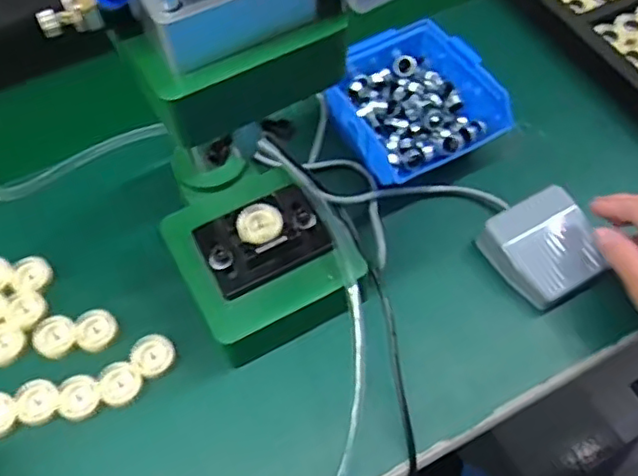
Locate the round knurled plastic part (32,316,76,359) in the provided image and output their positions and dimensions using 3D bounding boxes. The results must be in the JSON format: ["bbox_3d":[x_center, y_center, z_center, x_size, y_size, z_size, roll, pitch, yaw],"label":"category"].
[{"bbox_3d":[-0.206,0.077,0.482,0.032,0.009,0.031,-1,58,1],"label":"round knurled plastic part"}]

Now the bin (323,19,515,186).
[{"bbox_3d":[0.081,-0.122,0.559,0.122,0.053,0.145,-25,61,-13],"label":"bin"}]

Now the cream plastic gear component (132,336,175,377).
[{"bbox_3d":[-0.126,0.089,0.471,0.031,0.004,0.031,0,73,-1],"label":"cream plastic gear component"}]

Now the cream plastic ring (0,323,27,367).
[{"bbox_3d":[-0.245,0.083,0.480,0.034,0.008,0.031,-1,58,1],"label":"cream plastic ring"}]

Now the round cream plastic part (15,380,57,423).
[{"bbox_3d":[-0.208,0.120,0.455,0.030,0.006,0.029,-1,58,1],"label":"round cream plastic part"}]

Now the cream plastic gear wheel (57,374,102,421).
[{"bbox_3d":[-0.177,0.118,0.457,0.030,0.004,0.032,2,71,-6],"label":"cream plastic gear wheel"}]

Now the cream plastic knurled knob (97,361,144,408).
[{"bbox_3d":[-0.148,0.109,0.463,0.031,0.008,0.030,-26,61,-14],"label":"cream plastic knurled knob"}]

